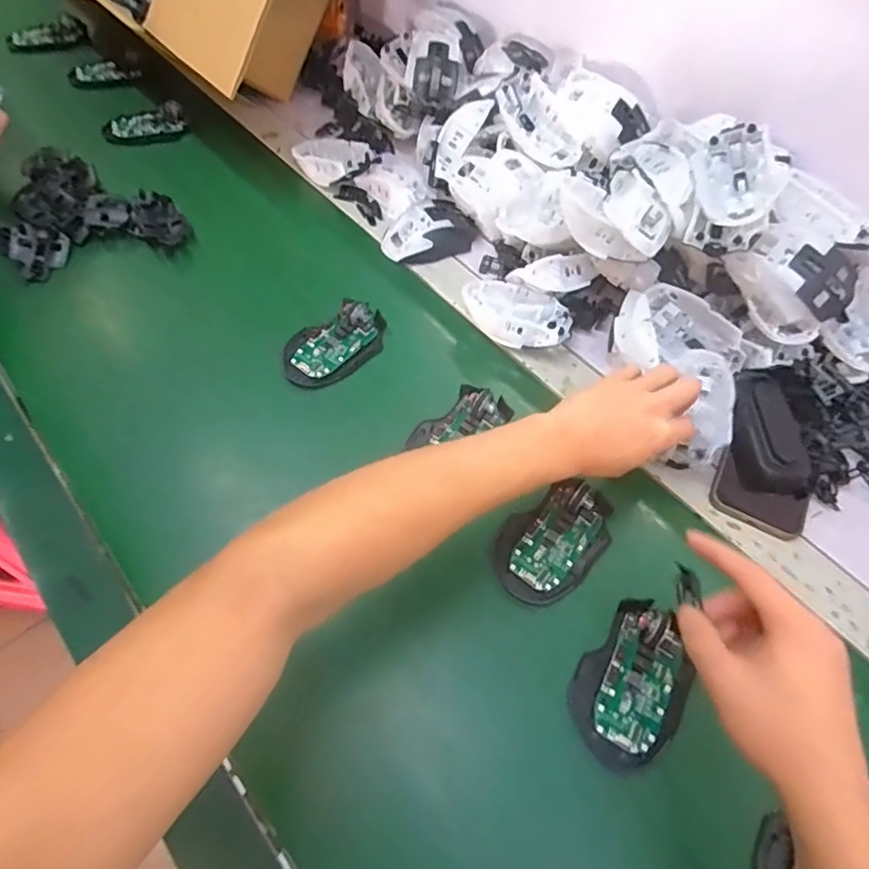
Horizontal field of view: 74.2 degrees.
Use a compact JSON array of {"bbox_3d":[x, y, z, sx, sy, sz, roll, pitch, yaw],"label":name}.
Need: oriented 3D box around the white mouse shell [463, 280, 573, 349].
[{"bbox_3d":[0.086,-0.124,0.600,0.110,0.036,0.068,23,62,10],"label":"white mouse shell"}]

